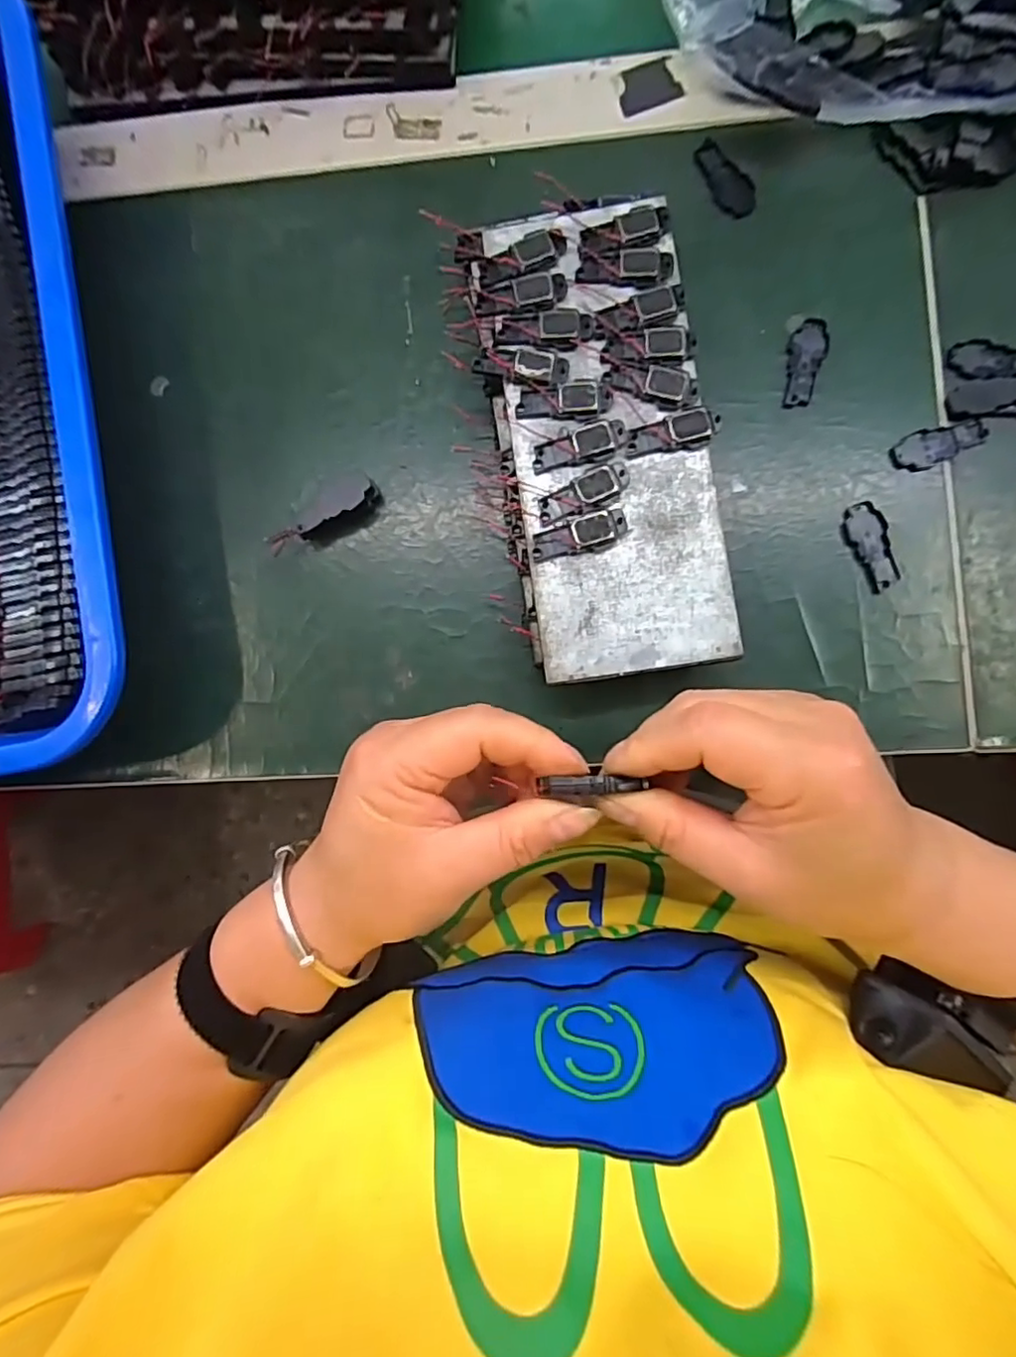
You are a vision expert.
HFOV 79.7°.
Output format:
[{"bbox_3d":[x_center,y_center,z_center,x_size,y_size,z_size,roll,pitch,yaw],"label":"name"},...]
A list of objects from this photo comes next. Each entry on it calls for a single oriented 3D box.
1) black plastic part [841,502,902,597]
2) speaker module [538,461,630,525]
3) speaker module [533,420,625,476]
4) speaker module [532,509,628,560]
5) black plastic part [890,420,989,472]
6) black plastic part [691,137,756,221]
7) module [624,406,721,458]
[{"bbox_3d":[0.159,-0.058,0.265,0.017,0.004,0.039,-21,85,3],"label":"black plastic part"},{"bbox_3d":[0.031,-0.076,0.248,0.040,0.004,0.014,-22,85,2],"label":"speaker module"},{"bbox_3d":[0.029,-0.095,0.250,0.039,0.004,0.013,-17,85,3],"label":"speaker module"},{"bbox_3d":[0.029,-0.059,0.248,0.039,0.006,0.014,-13,86,3],"label":"speaker module"},{"bbox_3d":[0.189,-0.102,0.267,0.040,0.004,0.017,-11,86,3],"label":"black plastic part"},{"bbox_3d":[0.100,-0.233,0.282,0.018,0.004,0.040,-33,85,2],"label":"black plastic part"},{"bbox_3d":[0.067,-0.100,0.247,0.038,0.005,0.014,-8,86,4],"label":"module"}]

